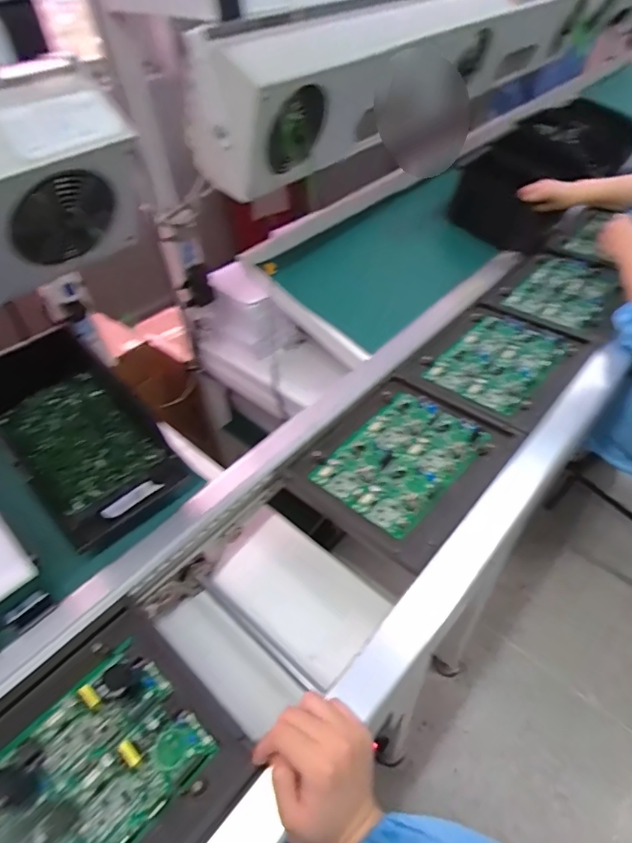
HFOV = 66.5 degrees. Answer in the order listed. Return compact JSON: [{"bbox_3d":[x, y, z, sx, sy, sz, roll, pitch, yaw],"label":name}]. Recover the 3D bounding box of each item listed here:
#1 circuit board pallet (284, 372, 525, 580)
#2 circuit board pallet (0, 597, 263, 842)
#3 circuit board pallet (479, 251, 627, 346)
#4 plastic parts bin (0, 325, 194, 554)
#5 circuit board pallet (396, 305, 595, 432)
[{"bbox_3d":[0.119,0.051,0.663,0.219,0.027,0.267,32,56,29],"label":"circuit board pallet"},{"bbox_3d":[-0.218,0.317,0.416,0.236,0.040,0.262,32,56,29],"label":"circuit board pallet"},{"bbox_3d":[0.475,-0.251,0.915,0.224,0.032,0.250,33,57,30],"label":"circuit board pallet"},{"bbox_3d":[-0.297,0.010,0.595,0.151,0.109,0.259,-37,68,-25],"label":"plastic parts bin"},{"bbox_3d":[0.300,-0.103,0.792,0.221,0.015,0.259,32,56,29],"label":"circuit board pallet"}]

